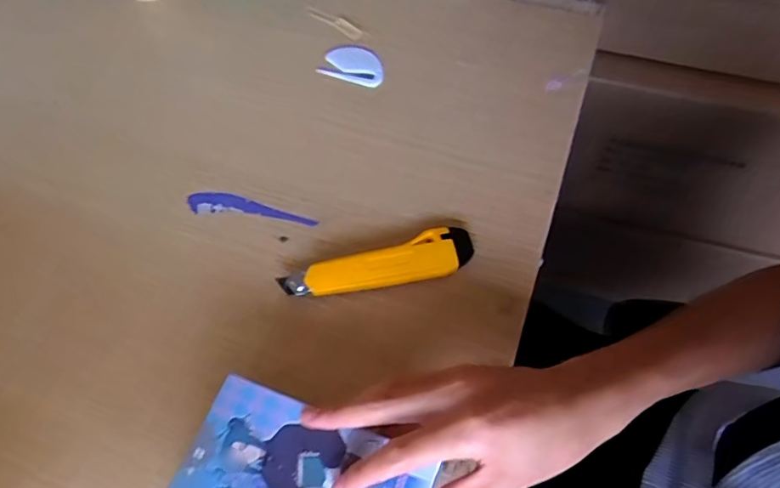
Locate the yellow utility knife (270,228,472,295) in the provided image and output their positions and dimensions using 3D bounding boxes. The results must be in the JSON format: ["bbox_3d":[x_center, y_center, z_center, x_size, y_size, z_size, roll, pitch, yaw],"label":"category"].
[{"bbox_3d":[-0.008,0.020,0.421,0.156,0.021,0.036,-16,62,-5],"label":"yellow utility knife"}]

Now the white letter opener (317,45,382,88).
[{"bbox_3d":[-0.036,-0.187,0.533,0.070,0.004,0.042,21,78,18],"label":"white letter opener"}]

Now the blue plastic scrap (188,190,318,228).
[{"bbox_3d":[-0.124,-0.033,0.463,0.121,0.006,0.024,6,63,7],"label":"blue plastic scrap"}]

